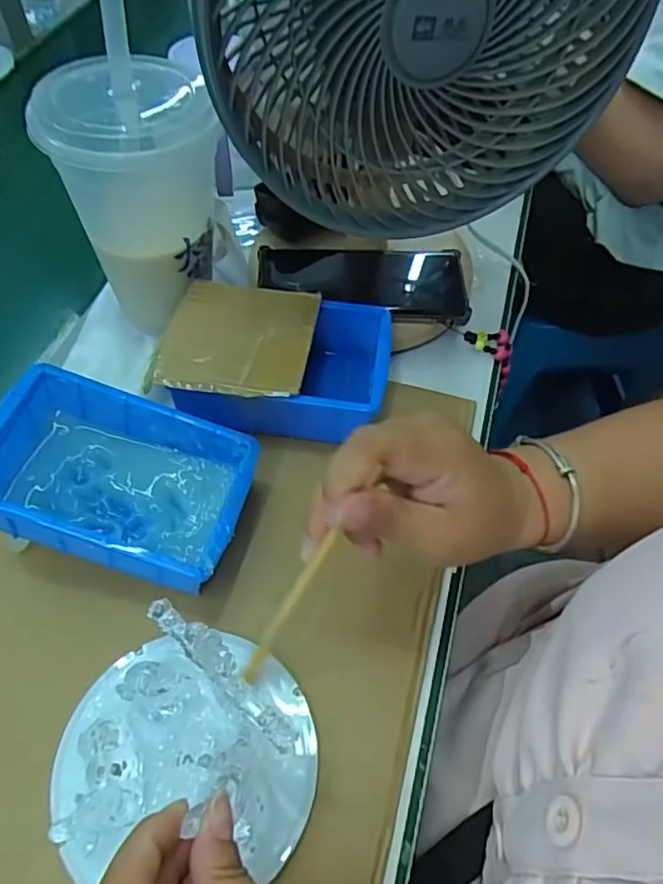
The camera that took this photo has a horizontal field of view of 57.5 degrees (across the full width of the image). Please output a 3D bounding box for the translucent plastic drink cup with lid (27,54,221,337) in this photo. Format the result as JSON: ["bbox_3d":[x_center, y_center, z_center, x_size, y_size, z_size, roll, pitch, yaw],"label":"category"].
[{"bbox_3d":[-0.127,-0.171,0.426,0.098,0.158,0.092,-7,57,-6],"label":"translucent plastic drink cup with lid"}]

